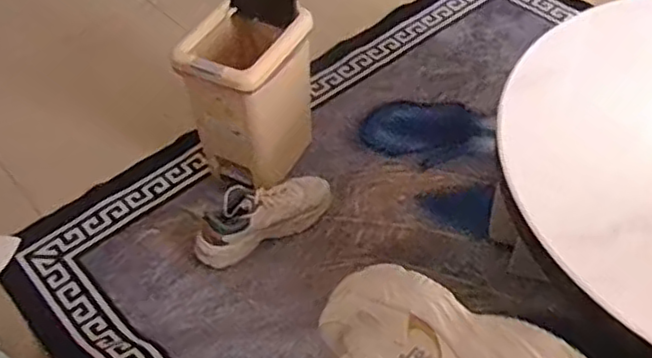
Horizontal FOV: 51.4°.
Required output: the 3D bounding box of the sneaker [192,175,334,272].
[{"bbox_3d":[-0.127,0.076,1.344,0.283,0.094,0.098,-26,52,-19],"label":"sneaker"}]

